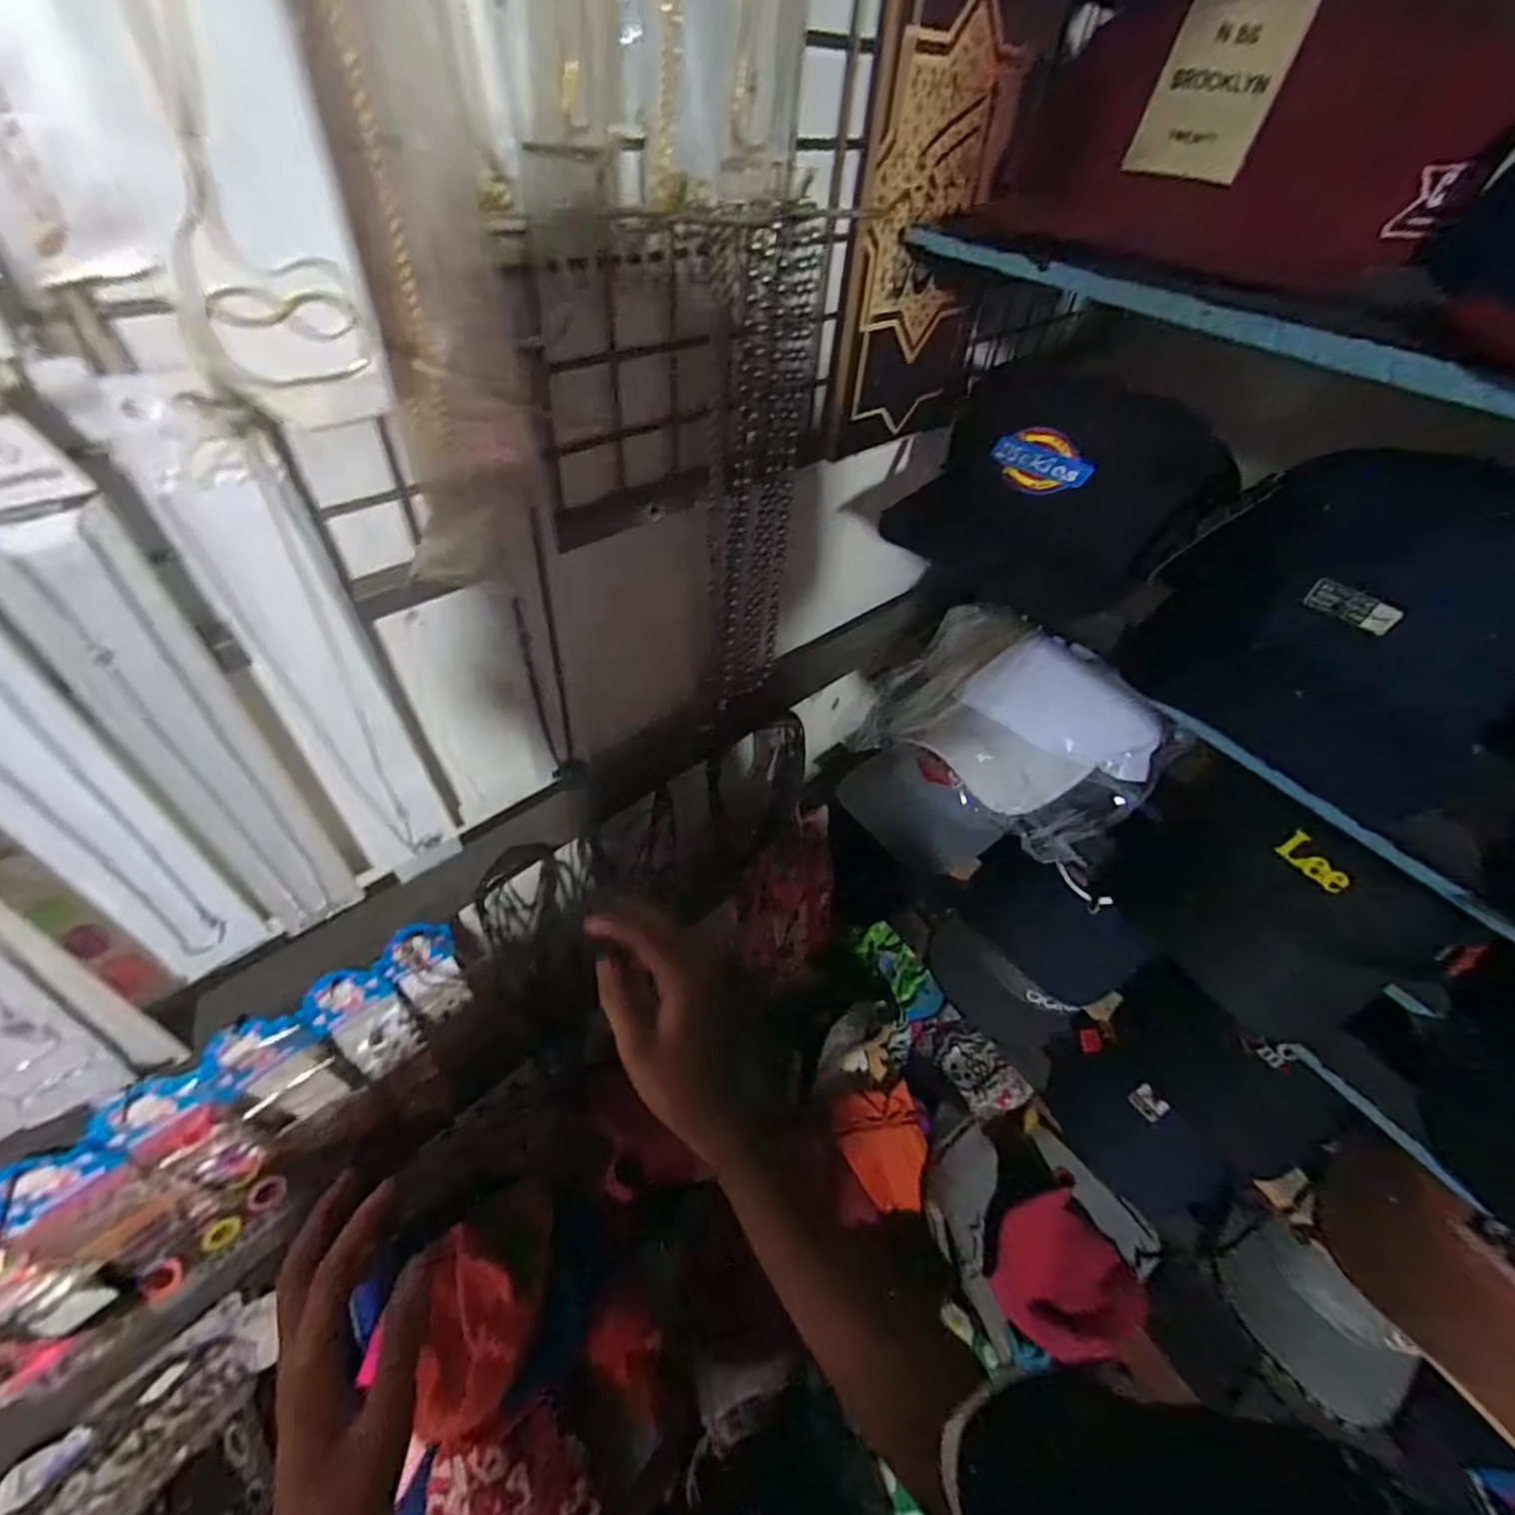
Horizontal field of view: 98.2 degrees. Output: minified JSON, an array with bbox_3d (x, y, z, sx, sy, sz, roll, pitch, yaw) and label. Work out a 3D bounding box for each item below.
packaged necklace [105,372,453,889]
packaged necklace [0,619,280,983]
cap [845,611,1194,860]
[{"bbox_3d":[-0.206,-0.028,0.322,0.049,0.269,0.023,-31,58,-30],"label":"packaged necklace"},{"bbox_3d":[-0.277,0.015,0.266,0.044,0.257,0.015,-27,55,-28],"label":"packaged necklace"},{"bbox_3d":[0.210,-0.032,0.543,0.227,0.096,0.168,36,53,24],"label":"cap"}]

